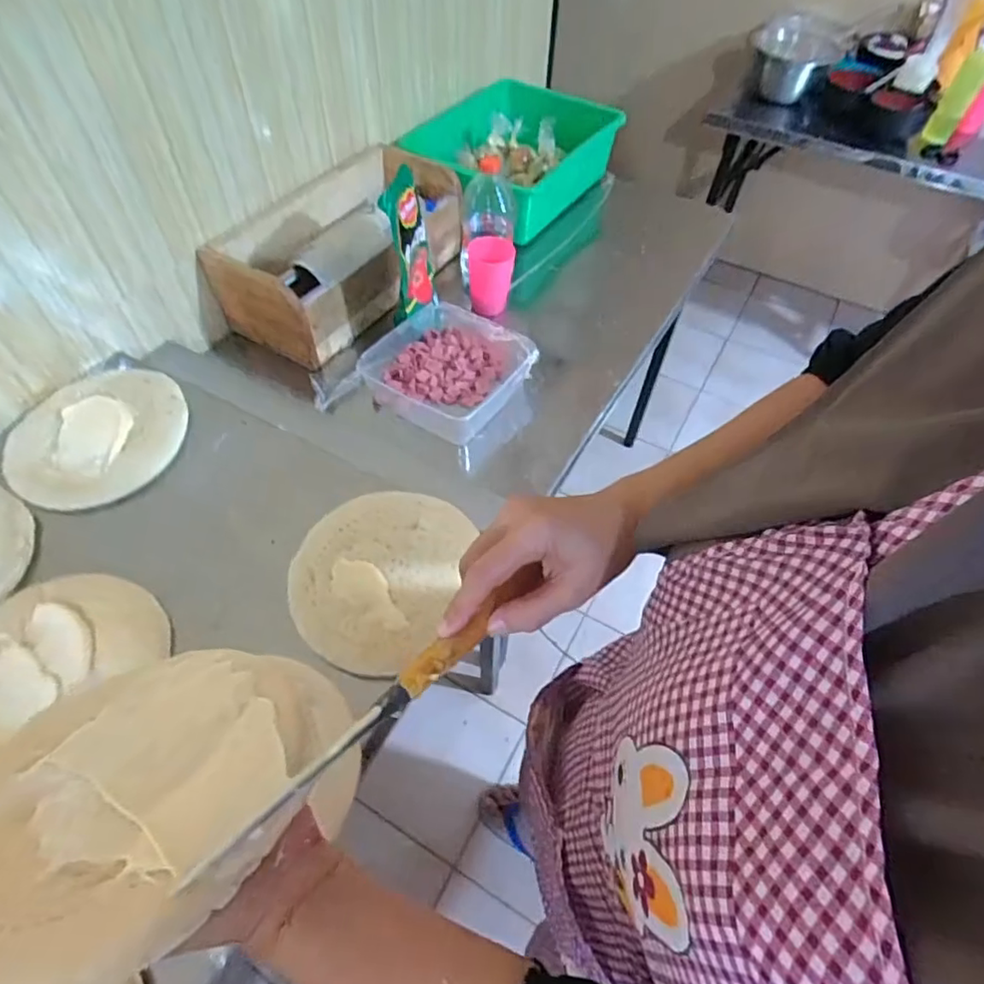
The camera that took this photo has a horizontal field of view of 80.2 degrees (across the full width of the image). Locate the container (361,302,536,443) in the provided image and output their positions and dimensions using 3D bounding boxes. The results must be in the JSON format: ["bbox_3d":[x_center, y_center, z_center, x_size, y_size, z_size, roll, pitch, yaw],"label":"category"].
[{"bbox_3d":[-0.071,-0.179,0.868,0.208,0.079,0.204,36,59,23],"label":"container"}]

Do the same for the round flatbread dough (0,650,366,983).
[{"bbox_3d":[-0.189,0.157,0.320,0.211,0.020,0.186,-21,31,-21],"label":"round flatbread dough"}]

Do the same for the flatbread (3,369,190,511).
[{"bbox_3d":[-0.476,-0.073,0.704,0.196,0.019,0.196,-18,55,-16],"label":"flatbread"}]

